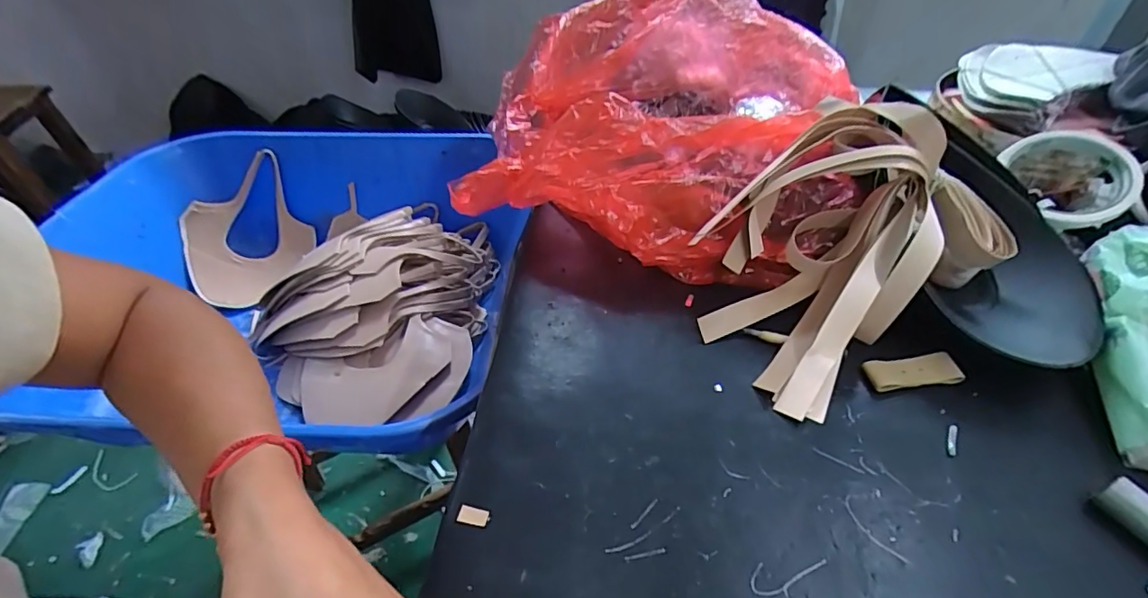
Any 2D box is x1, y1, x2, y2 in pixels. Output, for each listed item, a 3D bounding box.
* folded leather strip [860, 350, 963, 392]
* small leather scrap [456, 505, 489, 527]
[{"bbox_3d":[0.225,0.049,0.357,0.060,0.011,0.021,-5,44,-4],"label":"folded leather strip"},{"bbox_3d":[-0.055,0.117,0.289,0.016,0.004,0.009,7,45,8],"label":"small leather scrap"}]

